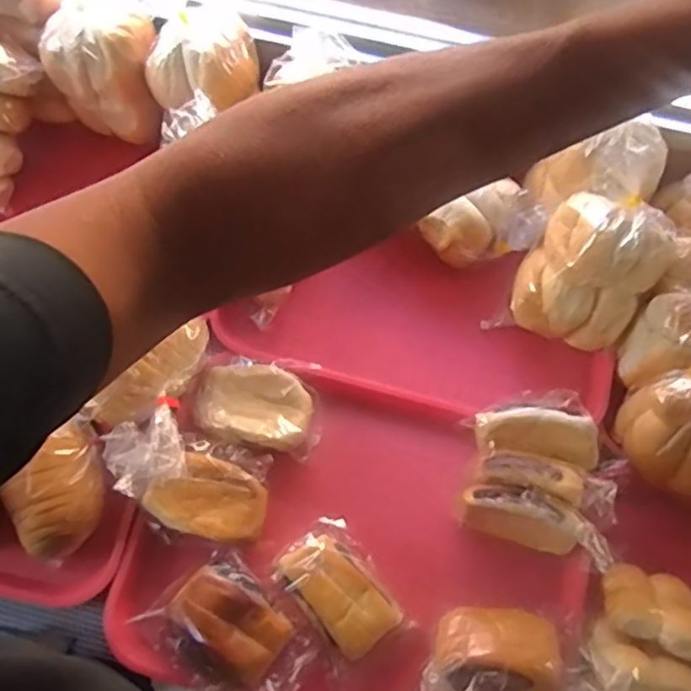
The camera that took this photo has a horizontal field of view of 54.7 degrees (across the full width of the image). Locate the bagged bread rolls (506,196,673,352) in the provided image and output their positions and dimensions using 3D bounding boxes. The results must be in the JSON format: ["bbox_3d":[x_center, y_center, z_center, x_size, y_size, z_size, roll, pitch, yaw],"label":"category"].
[{"bbox_3d":[0.239,-0.076,0.645,0.113,0.149,0.084,18,36,-12],"label":"bagged bread rolls"}]

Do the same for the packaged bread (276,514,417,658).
[{"bbox_3d":[-0.003,0.222,0.607,0.076,0.042,0.122,-40,75,-15],"label":"packaged bread"}]

